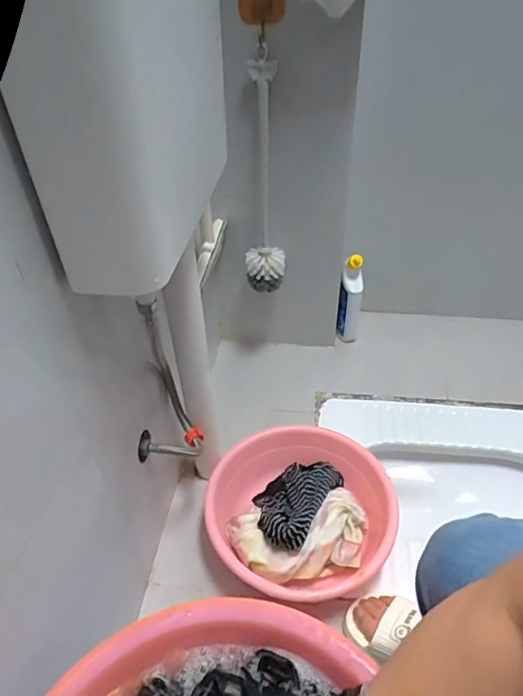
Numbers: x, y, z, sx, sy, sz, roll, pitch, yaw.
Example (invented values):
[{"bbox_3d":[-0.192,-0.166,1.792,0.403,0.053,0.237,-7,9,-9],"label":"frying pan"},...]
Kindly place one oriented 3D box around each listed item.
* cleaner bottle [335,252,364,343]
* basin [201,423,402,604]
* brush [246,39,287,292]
[{"bbox_3d":[0.212,-0.113,1.196,0.057,0.234,0.051,8,41,10],"label":"cleaner bottle"},{"bbox_3d":[0.065,0.275,0.832,0.293,0.113,0.295,-1,40,1],"label":"basin"},{"bbox_3d":[0.002,-0.314,0.954,0.079,0.448,0.069,2,41,4],"label":"brush"}]

